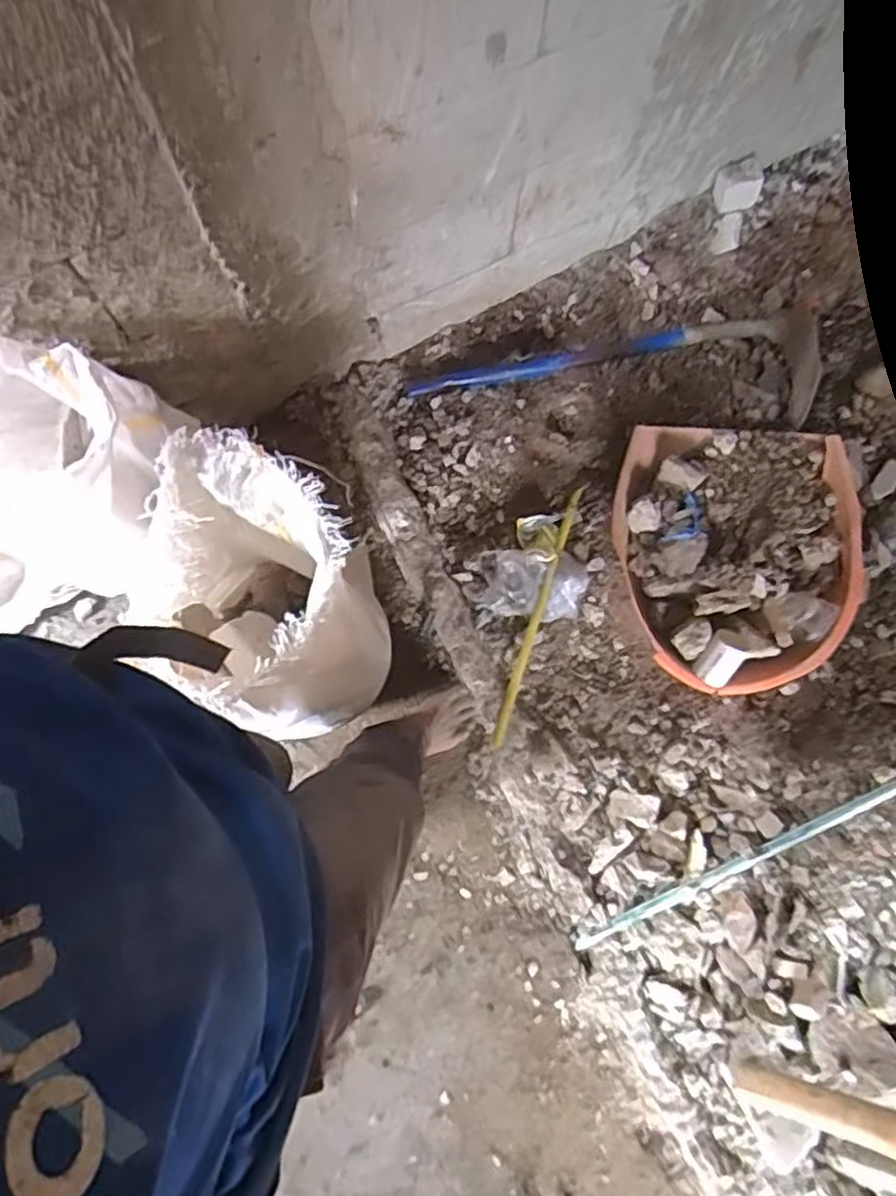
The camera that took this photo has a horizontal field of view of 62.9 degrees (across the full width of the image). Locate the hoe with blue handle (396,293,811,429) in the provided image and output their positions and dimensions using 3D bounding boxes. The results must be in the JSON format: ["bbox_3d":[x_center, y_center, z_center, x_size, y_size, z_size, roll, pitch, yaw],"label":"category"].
[{"bbox_3d":[0.278,-0.401,1.309,0.714,0.075,0.224,-2,77,10],"label":"hoe with blue handle"}]

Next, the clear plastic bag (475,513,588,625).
[{"bbox_3d":[0.148,-0.054,1.324,0.206,0.039,0.190,0,80,-1],"label":"clear plastic bag"}]

